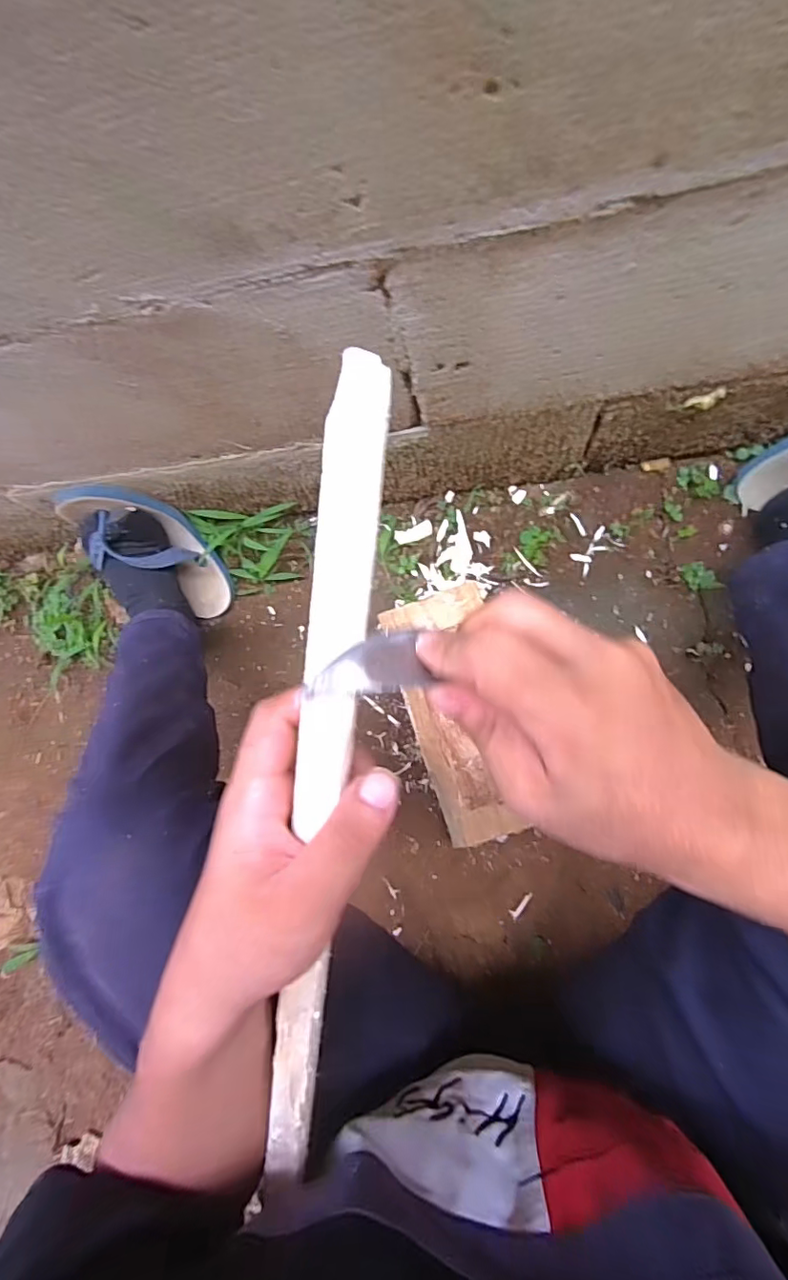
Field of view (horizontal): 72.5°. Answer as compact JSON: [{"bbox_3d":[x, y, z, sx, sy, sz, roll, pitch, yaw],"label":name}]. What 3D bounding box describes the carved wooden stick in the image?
[{"bbox_3d":[-0.033,0.092,0.230,0.021,0.016,0.391,8,104,6],"label":"carved wooden stick"}]

